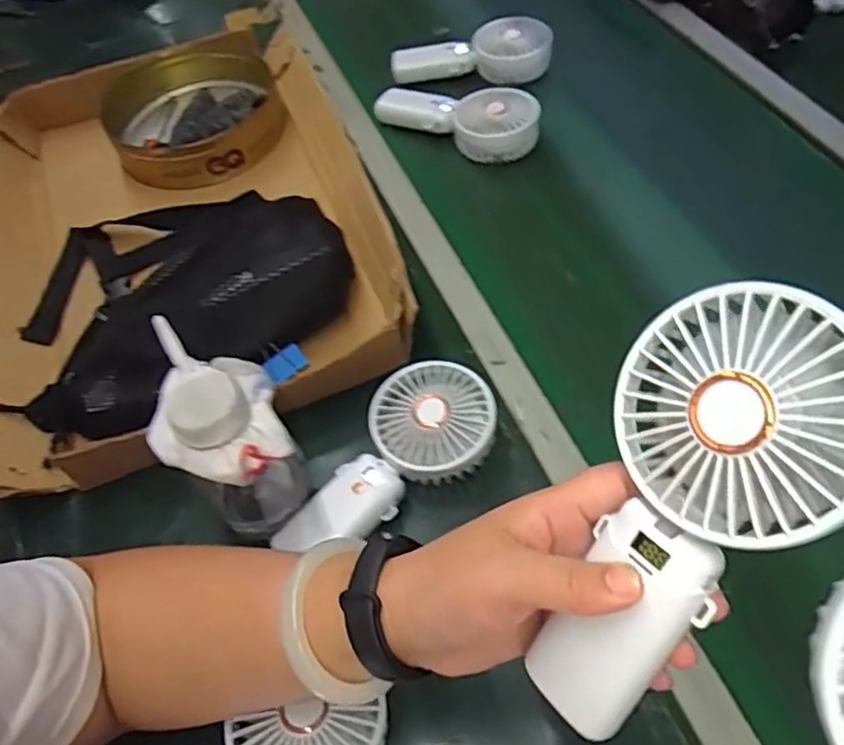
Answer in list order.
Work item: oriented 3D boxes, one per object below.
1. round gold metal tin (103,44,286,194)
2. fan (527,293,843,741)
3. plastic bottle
[{"bbox_3d":[-0.251,-0.283,0.749,0.188,0.068,0.175,-23,53,-12],"label":"round gold metal tin"},{"bbox_3d":[0.093,0.056,0.249,0.085,0.169,0.040,33,18,27],"label":"fan"},{"bbox_3d":[-0.129,0.044,0.448,0.074,0.148,0.124,-27,54,-15],"label":"plastic bottle"}]

